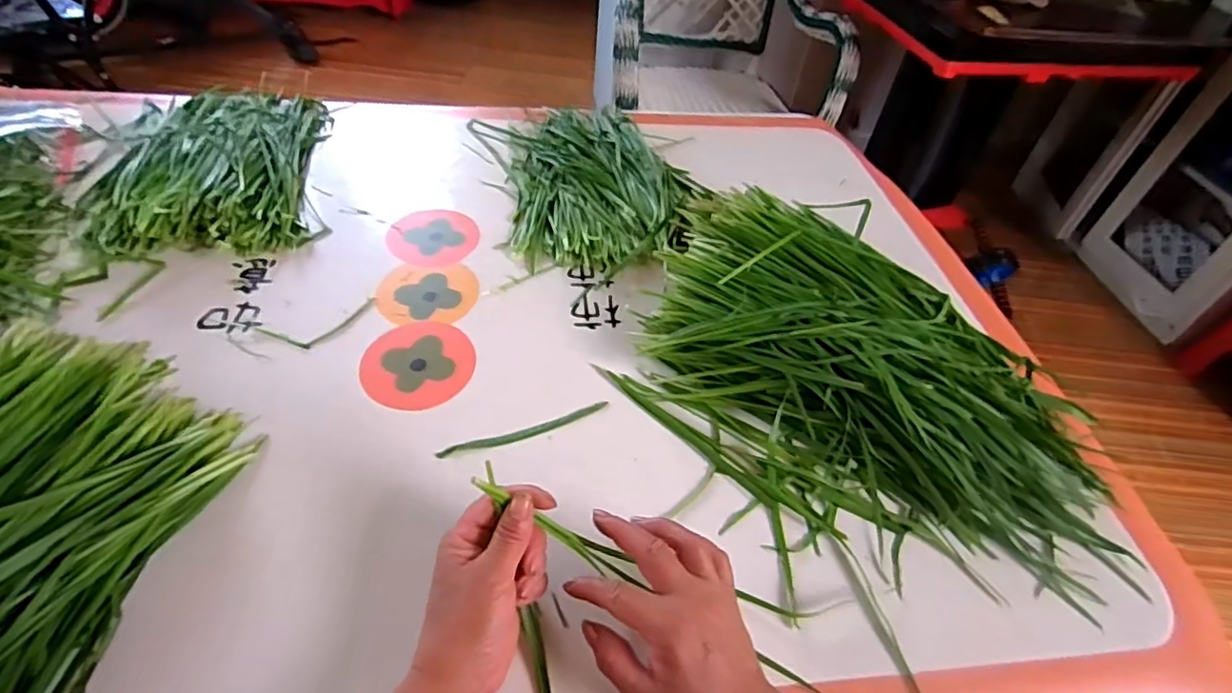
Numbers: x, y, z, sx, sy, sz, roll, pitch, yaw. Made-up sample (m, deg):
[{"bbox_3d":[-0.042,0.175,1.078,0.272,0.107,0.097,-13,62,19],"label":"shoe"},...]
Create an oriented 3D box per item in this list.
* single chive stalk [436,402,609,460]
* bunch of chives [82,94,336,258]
[{"bbox_3d":[-0.072,0.069,0.494,0.141,0.004,0.013,-15,51,-19],"label":"single chive stalk"},{"bbox_3d":[-0.455,-0.218,0.681,0.223,0.053,0.334,-6,49,-12],"label":"bunch of chives"}]

